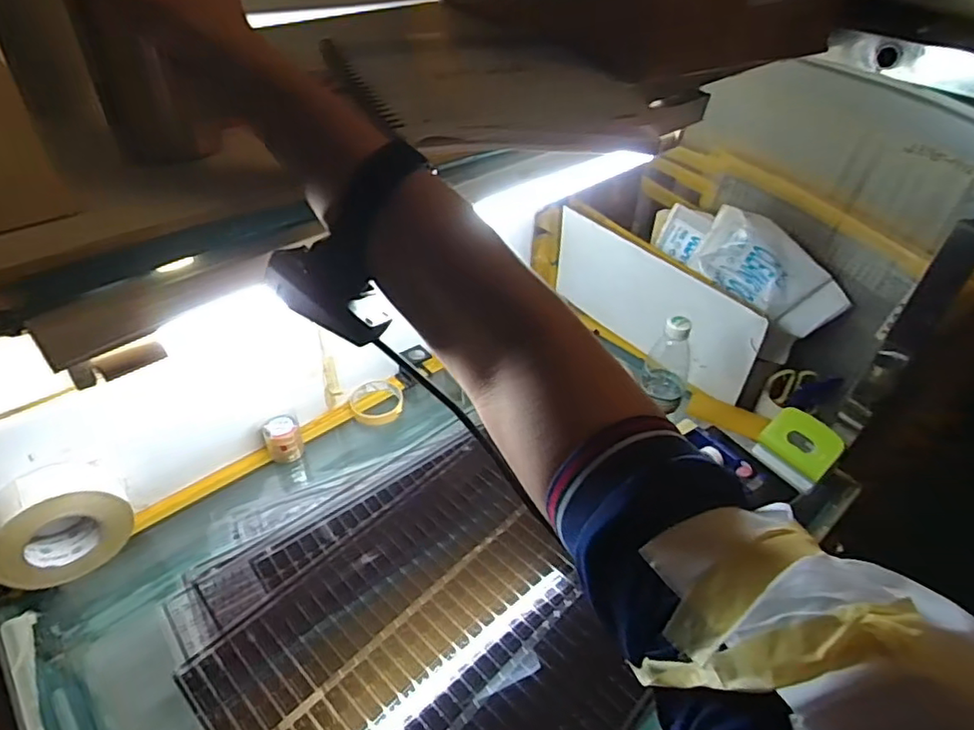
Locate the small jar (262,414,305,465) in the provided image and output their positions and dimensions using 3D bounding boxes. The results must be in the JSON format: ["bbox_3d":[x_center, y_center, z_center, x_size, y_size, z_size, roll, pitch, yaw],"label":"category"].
[{"bbox_3d":[-0.302,0.110,0.892,0.051,0.067,0.047,-17,45,-19],"label":"small jar"}]

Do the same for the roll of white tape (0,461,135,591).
[{"bbox_3d":[-0.512,0.196,0.723,0.066,0.132,0.151,33,51,31],"label":"roll of white tape"}]

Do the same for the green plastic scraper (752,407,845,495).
[{"bbox_3d":[0.455,0.122,0.880,0.095,0.098,0.016,38,26,24],"label":"green plastic scraper"}]

